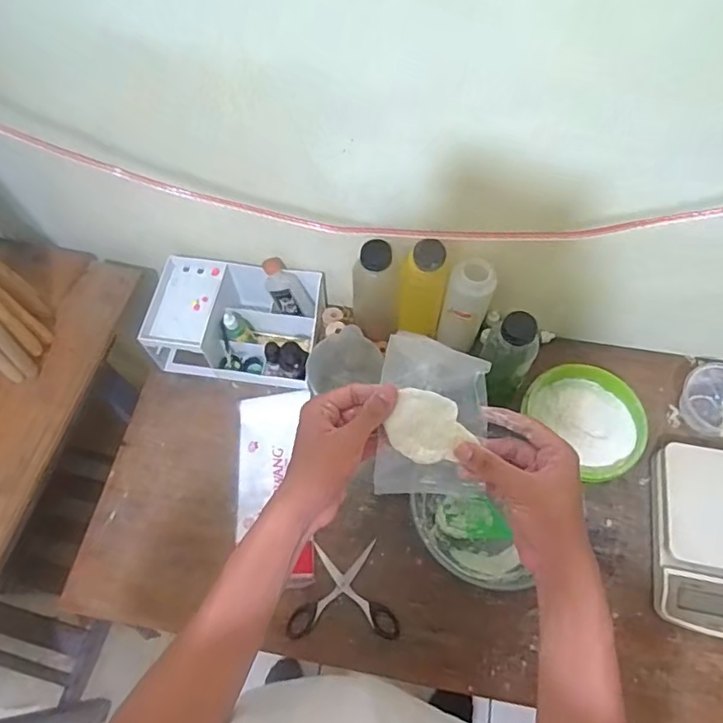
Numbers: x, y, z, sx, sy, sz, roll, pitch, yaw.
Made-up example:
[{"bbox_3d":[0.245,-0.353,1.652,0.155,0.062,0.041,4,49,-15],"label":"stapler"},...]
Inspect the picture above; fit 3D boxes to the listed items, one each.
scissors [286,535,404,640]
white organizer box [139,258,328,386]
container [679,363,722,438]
[{"bbox_3d":[-0.022,0.285,0.704,0.133,0.009,0.113,0,63,1],"label":"scissors"},{"bbox_3d":[-0.182,-0.063,0.825,0.236,0.096,0.153,6,63,5],"label":"white organizer box"},{"bbox_3d":[0.493,0.052,0.780,0.092,0.059,0.091,-22,65,-9],"label":"container"}]

